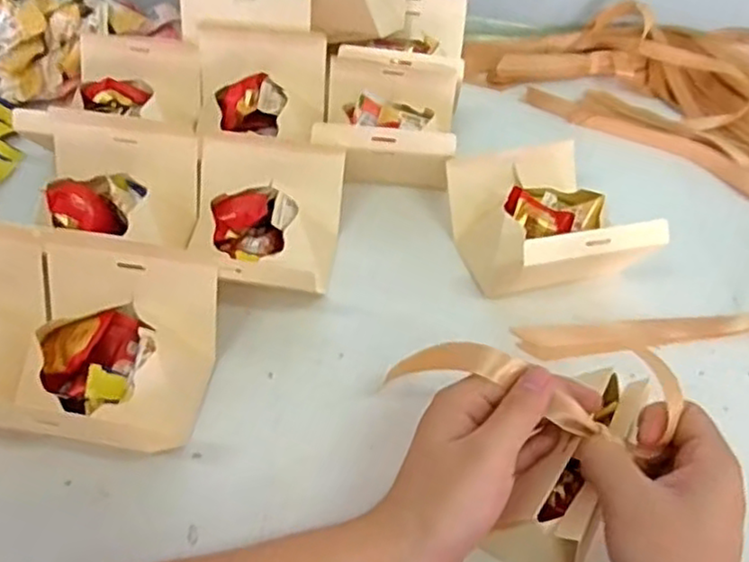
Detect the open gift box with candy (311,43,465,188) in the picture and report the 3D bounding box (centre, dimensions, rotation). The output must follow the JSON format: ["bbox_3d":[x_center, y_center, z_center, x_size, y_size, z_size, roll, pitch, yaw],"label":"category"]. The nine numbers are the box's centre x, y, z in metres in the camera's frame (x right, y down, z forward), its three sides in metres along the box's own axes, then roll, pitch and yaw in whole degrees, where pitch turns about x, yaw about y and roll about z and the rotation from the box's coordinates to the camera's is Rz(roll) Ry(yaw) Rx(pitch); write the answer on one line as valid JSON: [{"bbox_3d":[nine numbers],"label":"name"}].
[{"bbox_3d":[0.012,-0.150,0.657,0.130,0.068,0.159,7,50,3],"label":"open gift box with candy"}]

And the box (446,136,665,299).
[{"bbox_3d":[0.144,-0.056,0.579,0.131,0.074,0.145,-10,51,-12],"label":"box"}]

